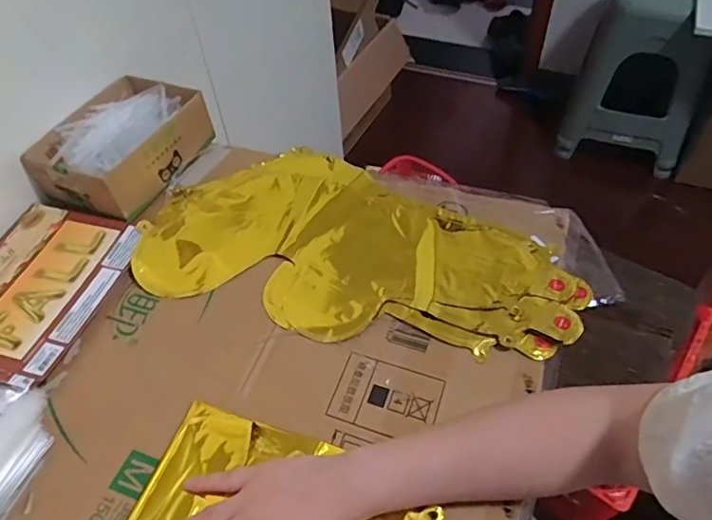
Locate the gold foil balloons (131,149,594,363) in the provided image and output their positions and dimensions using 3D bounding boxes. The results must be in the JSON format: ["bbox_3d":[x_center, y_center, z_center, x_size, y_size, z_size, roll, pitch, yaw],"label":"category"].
[{"bbox_3d":[0.000,-0.016,0.566,0.452,0.012,0.227,15,52,15],"label":"gold foil balloons"}]

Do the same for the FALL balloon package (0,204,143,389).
[{"bbox_3d":[-0.336,0.026,0.547,0.166,0.015,0.201,12,51,13],"label":"FALL balloon package"}]

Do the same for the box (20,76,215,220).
[{"bbox_3d":[-0.283,-0.145,0.652,0.148,0.062,0.190,15,52,15],"label":"box"}]

